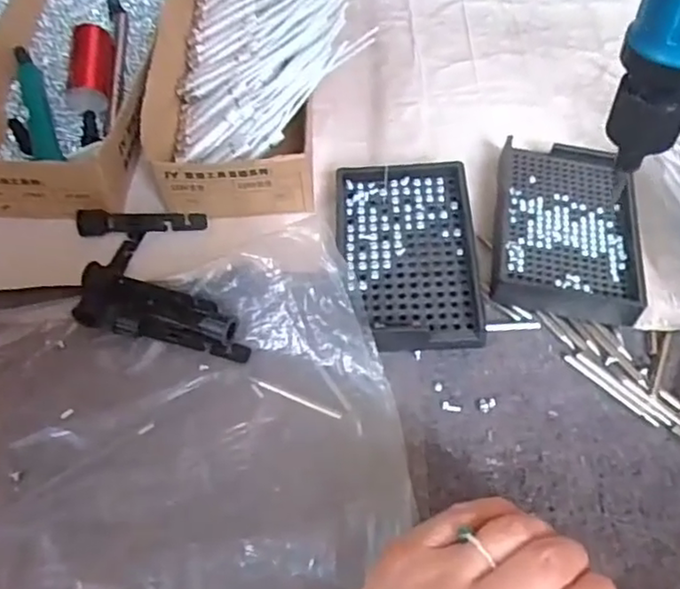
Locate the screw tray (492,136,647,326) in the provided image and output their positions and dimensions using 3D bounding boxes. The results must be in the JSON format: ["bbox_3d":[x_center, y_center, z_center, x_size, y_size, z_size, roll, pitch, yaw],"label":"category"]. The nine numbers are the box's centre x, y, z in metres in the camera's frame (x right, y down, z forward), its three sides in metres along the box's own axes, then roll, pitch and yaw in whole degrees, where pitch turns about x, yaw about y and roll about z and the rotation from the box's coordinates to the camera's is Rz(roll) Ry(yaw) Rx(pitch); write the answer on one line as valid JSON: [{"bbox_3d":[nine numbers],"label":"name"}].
[{"bbox_3d":[0.150,-0.048,0.418,0.088,0.023,0.145,11,57,6],"label":"screw tray"}]

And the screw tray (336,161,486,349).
[{"bbox_3d":[0.042,-0.029,0.404,0.084,0.021,0.137,0,56,-1],"label":"screw tray"}]

